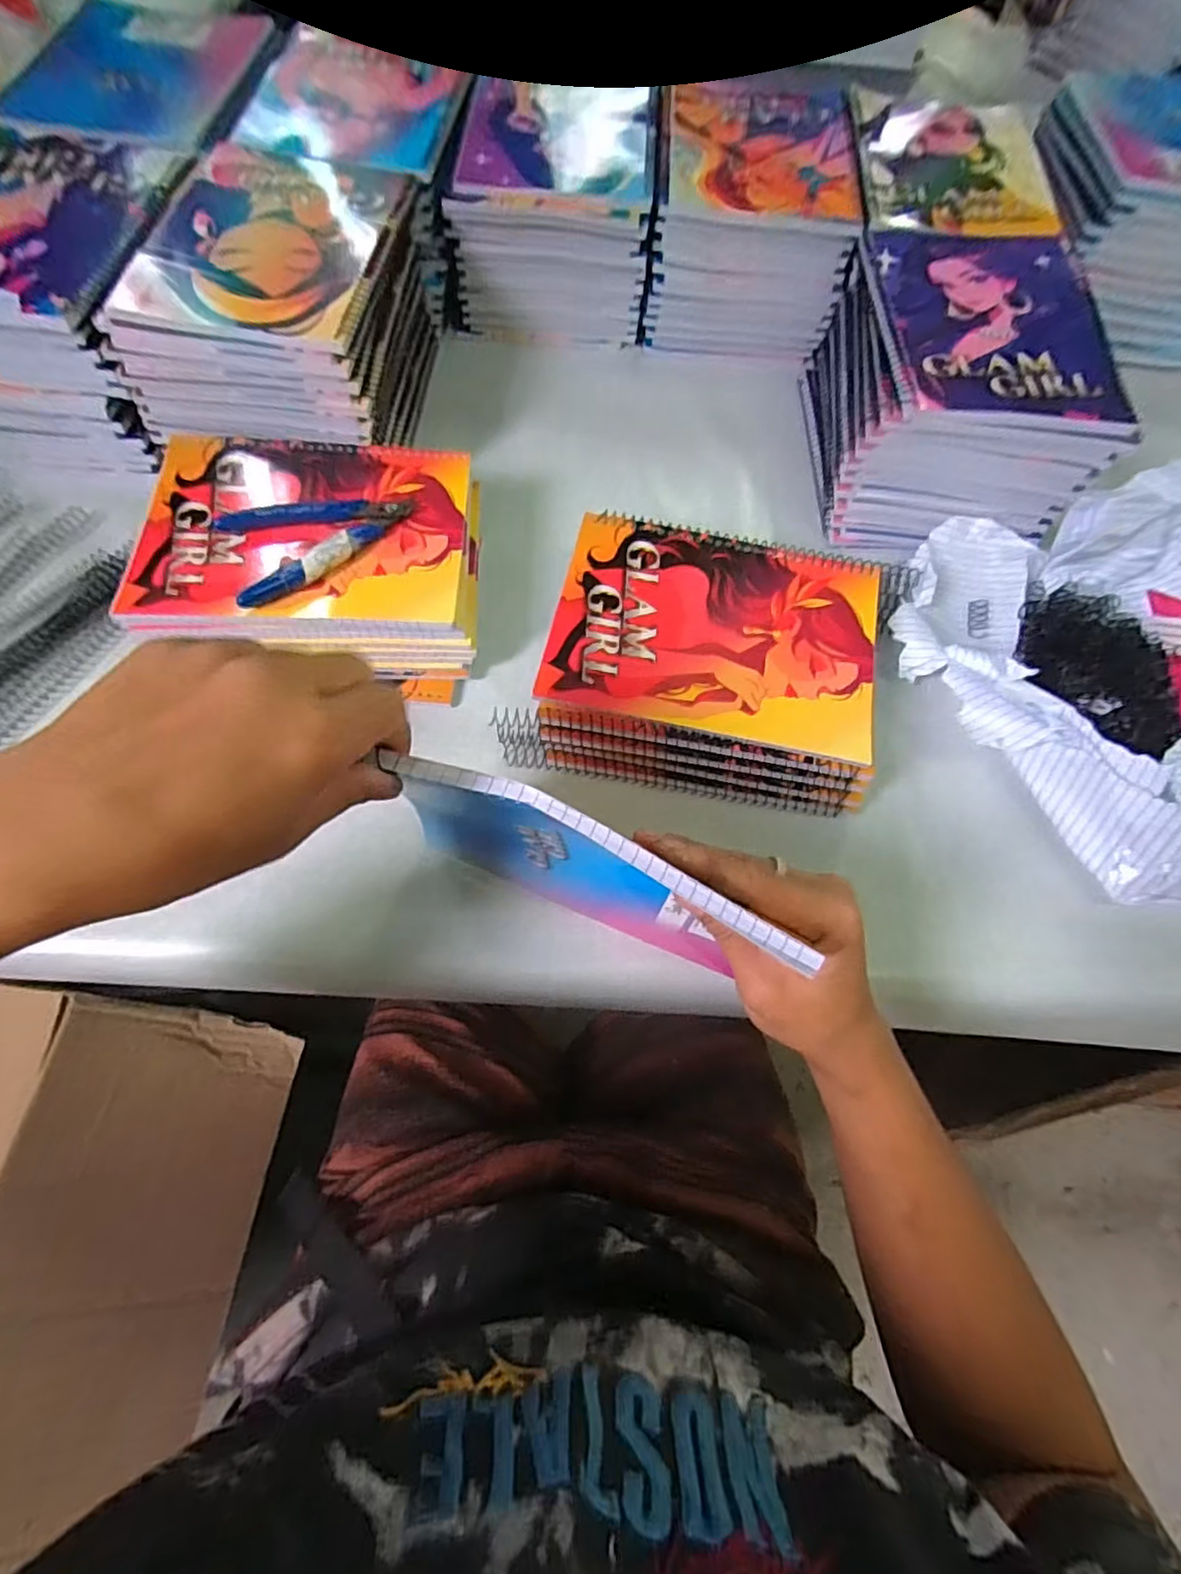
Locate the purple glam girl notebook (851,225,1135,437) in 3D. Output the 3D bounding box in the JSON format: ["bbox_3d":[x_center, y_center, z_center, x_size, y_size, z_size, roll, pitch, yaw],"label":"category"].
[{"bbox_3d":[0.274,-0.320,0.435,0.159,0.009,0.197,1,68,-2],"label":"purple glam girl notebook"}]

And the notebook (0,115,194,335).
[{"bbox_3d":[-0.373,-0.377,0.420,0.159,0.012,0.201,6,68,-1],"label":"notebook"}]

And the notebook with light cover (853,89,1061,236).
[{"bbox_3d":[0.287,-0.494,0.510,0.151,0.008,0.190,5,68,-1],"label":"notebook with light cover"}]

